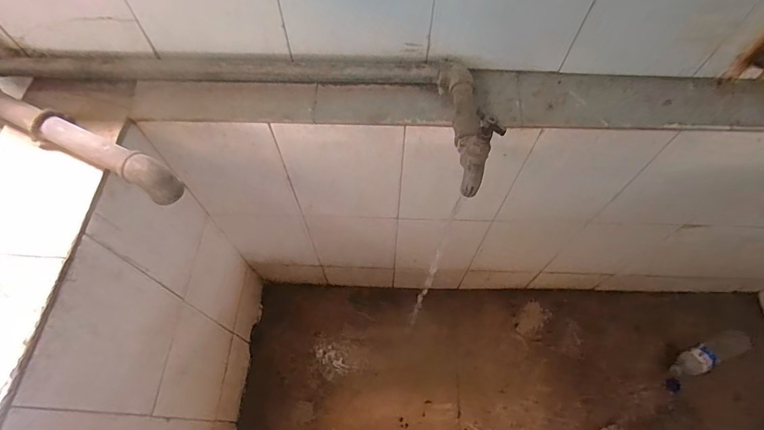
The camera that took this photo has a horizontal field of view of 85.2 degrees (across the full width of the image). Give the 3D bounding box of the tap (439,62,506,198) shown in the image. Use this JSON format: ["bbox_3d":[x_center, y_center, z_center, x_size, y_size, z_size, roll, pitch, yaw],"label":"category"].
[{"bbox_3d":[0.106,-0.137,0.526,0.053,0.101,0.212,3,63,0],"label":"tap"}]

